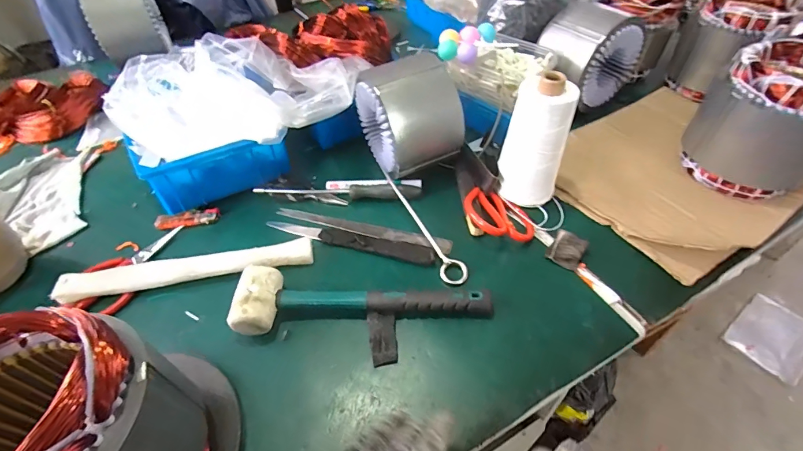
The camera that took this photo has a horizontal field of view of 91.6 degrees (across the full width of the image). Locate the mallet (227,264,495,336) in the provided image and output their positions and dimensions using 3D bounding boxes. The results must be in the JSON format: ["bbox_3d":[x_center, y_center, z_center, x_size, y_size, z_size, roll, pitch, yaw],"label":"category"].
[{"bbox_3d":[-0.044,0.079,0.446,0.286,0.047,0.077,-5,48,-1],"label":"mallet"}]

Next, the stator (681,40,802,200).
[{"bbox_3d":[0.482,-0.138,0.511,0.126,0.147,0.146,-28,52,-20],"label":"stator"}]

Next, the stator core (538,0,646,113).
[{"bbox_3d":[0.315,-0.289,0.662,0.146,0.134,0.110,-24,51,-17],"label":"stator core"}]

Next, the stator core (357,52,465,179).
[{"bbox_3d":[0.010,-0.152,0.574,0.107,0.146,0.129,-19,49,-13],"label":"stator core"}]

